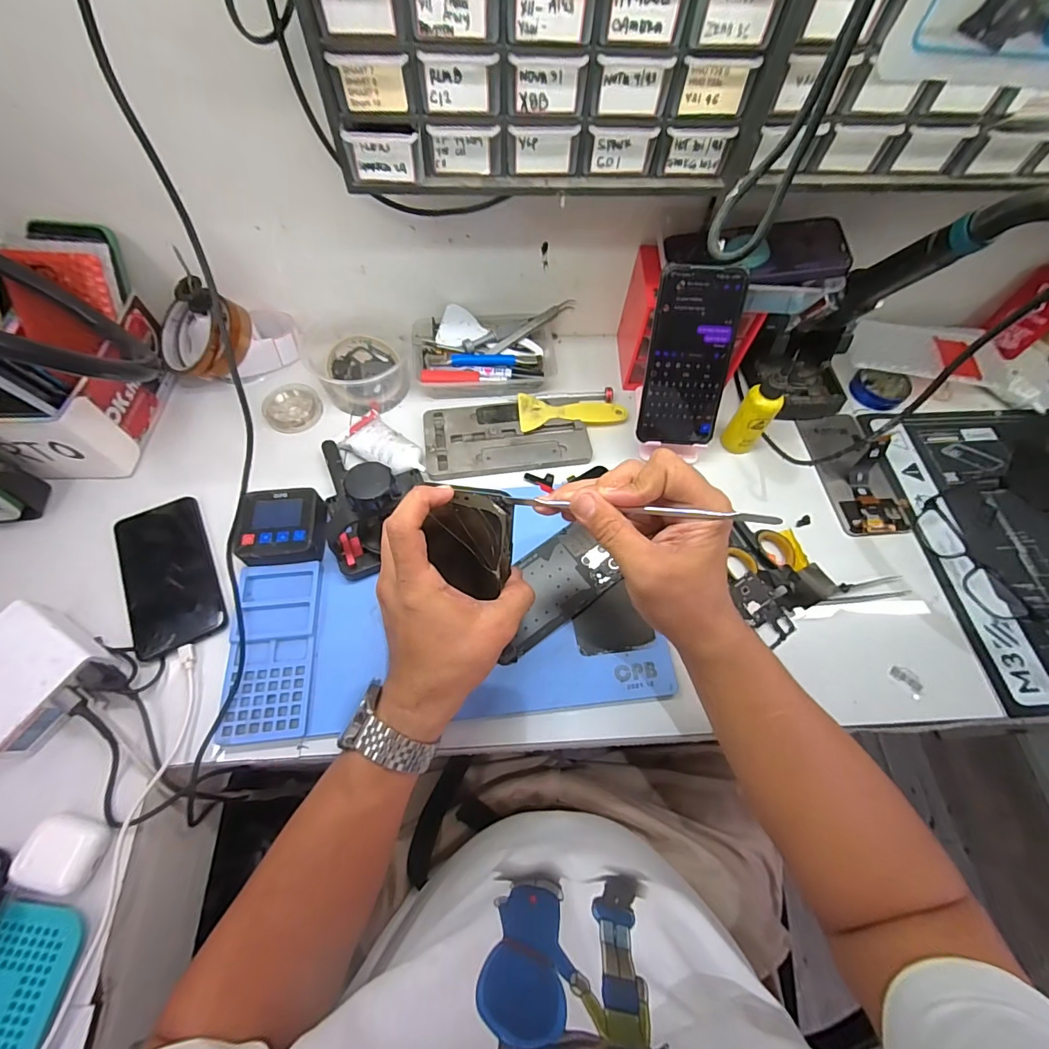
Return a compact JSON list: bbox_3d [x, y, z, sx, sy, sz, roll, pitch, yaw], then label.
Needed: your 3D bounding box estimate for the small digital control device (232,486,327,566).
[{"bbox_3d":[-0.225,0.003,0.439,0.075,0.028,0.070,-7,63,-6],"label":"small digital control device"}]

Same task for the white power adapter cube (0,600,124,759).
[{"bbox_3d":[-0.400,0.122,0.377,0.091,0.049,0.090,29,65,12],"label":"white power adapter cube"}]

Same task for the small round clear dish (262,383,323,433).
[{"bbox_3d":[-0.262,-0.132,0.529,0.051,0.023,0.060,32,66,14],"label":"small round clear dish"}]

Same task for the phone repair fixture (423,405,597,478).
[{"bbox_3d":[-0.020,-0.096,0.521,0.177,0.014,0.092,-5,63,-5],"label":"phone repair fixture"}]

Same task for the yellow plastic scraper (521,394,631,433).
[{"bbox_3d":[0.056,-0.129,0.534,0.123,0.006,0.049,-2,63,-3],"label":"yellow plastic scraper"}]

